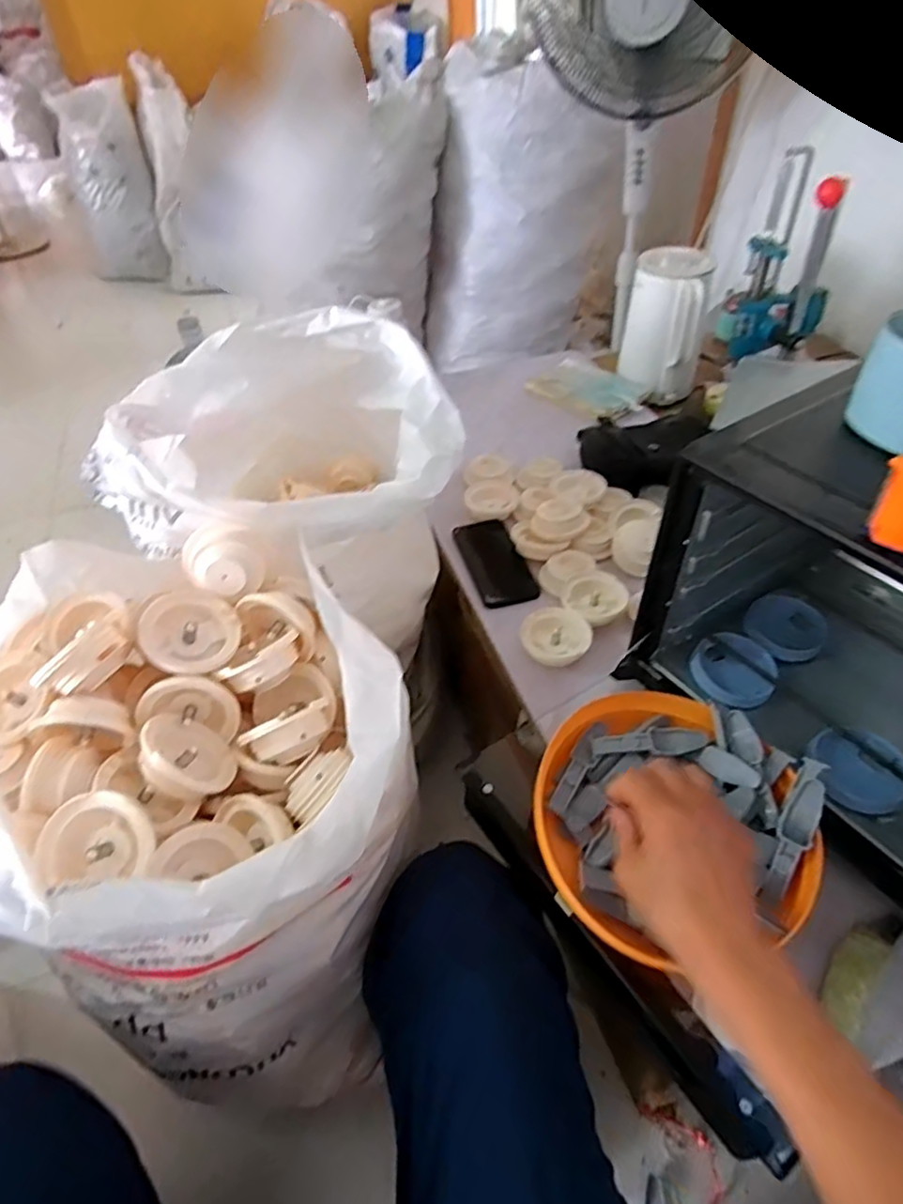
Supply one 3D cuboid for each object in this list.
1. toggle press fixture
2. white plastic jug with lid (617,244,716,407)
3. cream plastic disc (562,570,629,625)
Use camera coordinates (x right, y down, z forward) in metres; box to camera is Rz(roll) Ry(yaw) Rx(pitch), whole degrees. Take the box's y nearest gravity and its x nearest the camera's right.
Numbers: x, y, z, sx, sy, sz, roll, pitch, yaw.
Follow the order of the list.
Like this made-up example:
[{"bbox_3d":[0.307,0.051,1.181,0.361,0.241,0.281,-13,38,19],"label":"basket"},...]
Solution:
[{"bbox_3d":[0.524,-0.525,0.972,0.128,0.246,0.125,24,50,25],"label":"toggle press fixture"},{"bbox_3d":[0.386,-0.498,1.147,0.139,0.221,0.131,12,46,15],"label":"white plastic jug with lid"},{"bbox_3d":[0.178,-0.006,0.774,0.070,0.020,0.070,-1,44,1],"label":"cream plastic disc"}]

